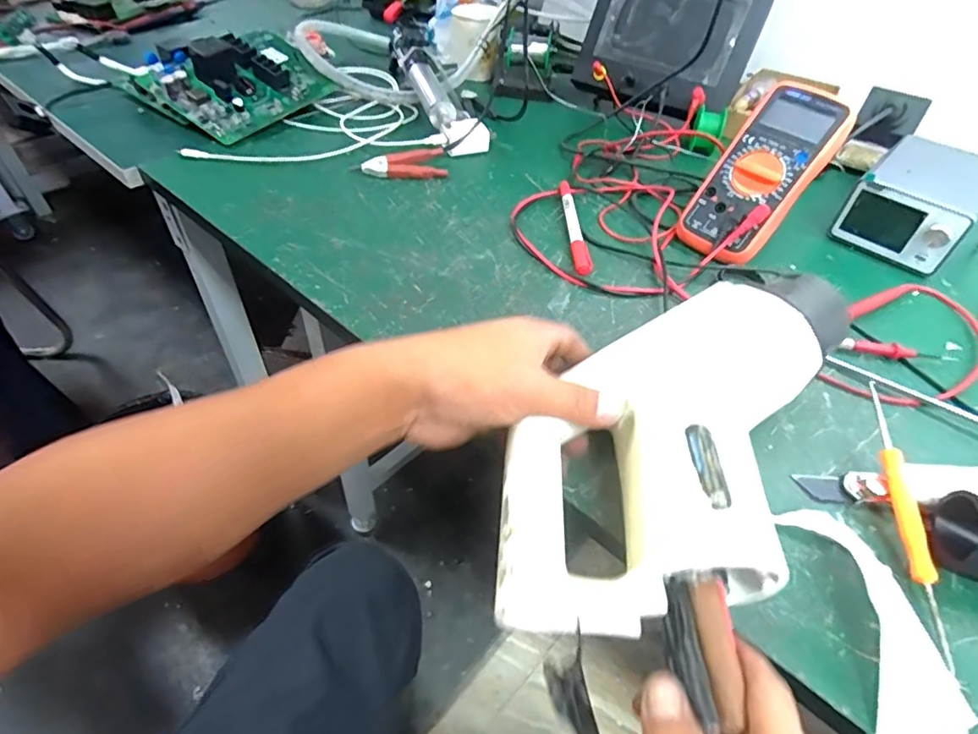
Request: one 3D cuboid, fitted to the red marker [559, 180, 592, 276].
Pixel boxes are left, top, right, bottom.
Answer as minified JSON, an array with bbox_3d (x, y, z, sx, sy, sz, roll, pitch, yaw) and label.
[{"bbox_3d":[0.081,-0.135,0.516,0.016,0.013,0.139,1,48,-3],"label":"red marker"}]

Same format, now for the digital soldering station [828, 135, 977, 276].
[{"bbox_3d":[0.433,-0.169,0.539,0.164,0.064,0.093,-35,59,-30],"label":"digital soldering station"}]

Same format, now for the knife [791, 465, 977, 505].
[{"bbox_3d":[0.283,0.078,0.331,0.168,0.019,0.037,-1,48,-4],"label":"knife"}]

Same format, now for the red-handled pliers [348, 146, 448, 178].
[{"bbox_3d":[-0.097,-0.219,0.578,0.098,0.011,0.049,-7,49,-10],"label":"red-handled pliers"}]

